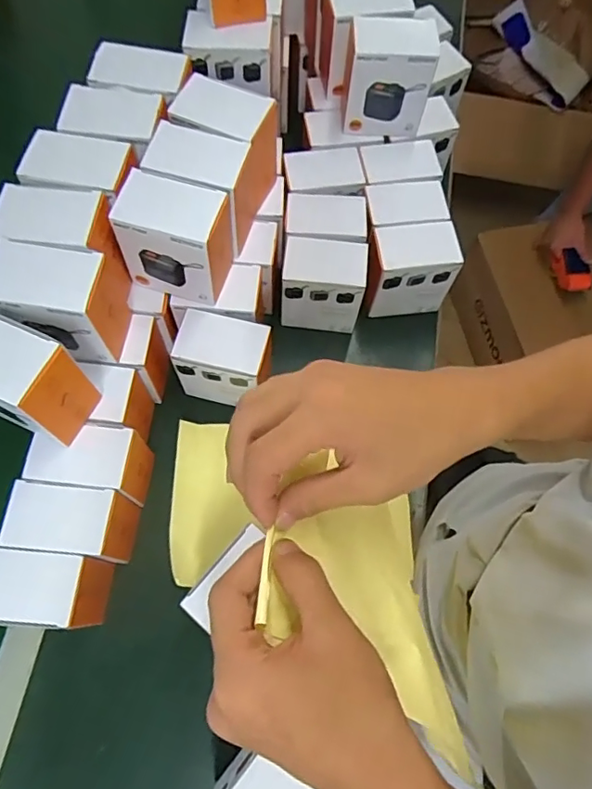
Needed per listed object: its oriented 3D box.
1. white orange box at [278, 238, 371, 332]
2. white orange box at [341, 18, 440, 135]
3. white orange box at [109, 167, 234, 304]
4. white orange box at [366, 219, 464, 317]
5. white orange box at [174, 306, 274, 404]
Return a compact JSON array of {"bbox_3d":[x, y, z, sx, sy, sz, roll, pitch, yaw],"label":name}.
[{"bbox_3d":[0.033,-0.137,0.673,0.097,0.110,0.065,5,69,-1],"label":"white orange box"},{"bbox_3d":[0.112,-0.386,0.652,0.099,0.118,0.069,-1,69,-3],"label":"white orange box"},{"bbox_3d":[-0.119,-0.156,0.553,0.108,0.120,0.067,14,69,3],"label":"white orange box"},{"bbox_3d":[0.138,-0.158,0.680,0.112,0.112,0.071,-6,69,-5],"label":"white orange box"},{"bbox_3d":[-0.085,-0.038,0.632,0.108,0.112,0.075,14,69,3],"label":"white orange box"}]

